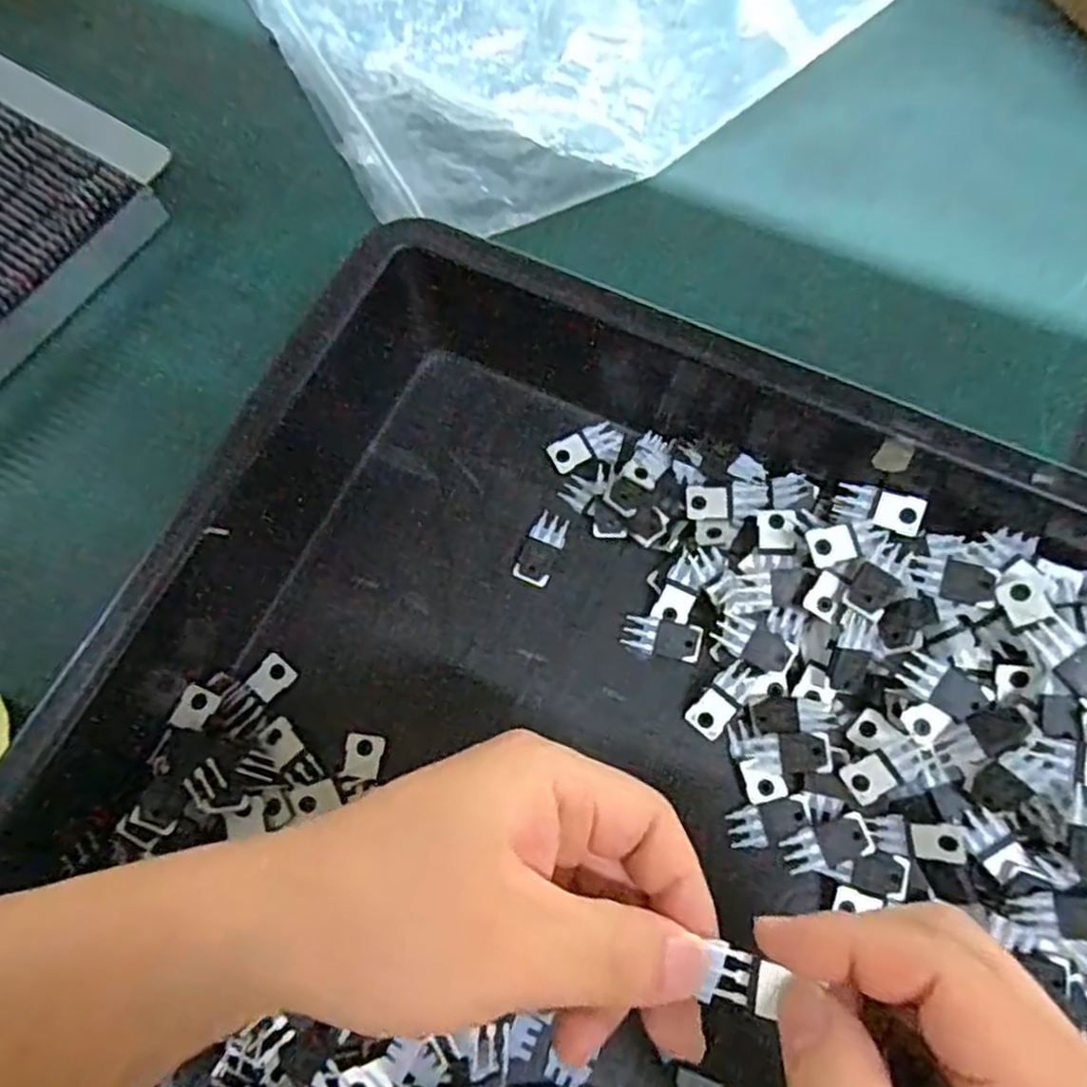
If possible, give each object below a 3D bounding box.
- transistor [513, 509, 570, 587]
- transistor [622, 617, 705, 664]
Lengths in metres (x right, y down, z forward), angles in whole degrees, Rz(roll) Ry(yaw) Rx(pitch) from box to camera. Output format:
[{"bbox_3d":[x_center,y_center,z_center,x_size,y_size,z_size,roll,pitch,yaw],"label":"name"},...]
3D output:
[{"bbox_3d":[0.000,0.002,0.345,0.017,0.004,0.033,22,70,8],"label":"transistor"},{"bbox_3d":[0.052,0.041,0.330,0.033,0.004,0.015,11,69,5],"label":"transistor"}]

